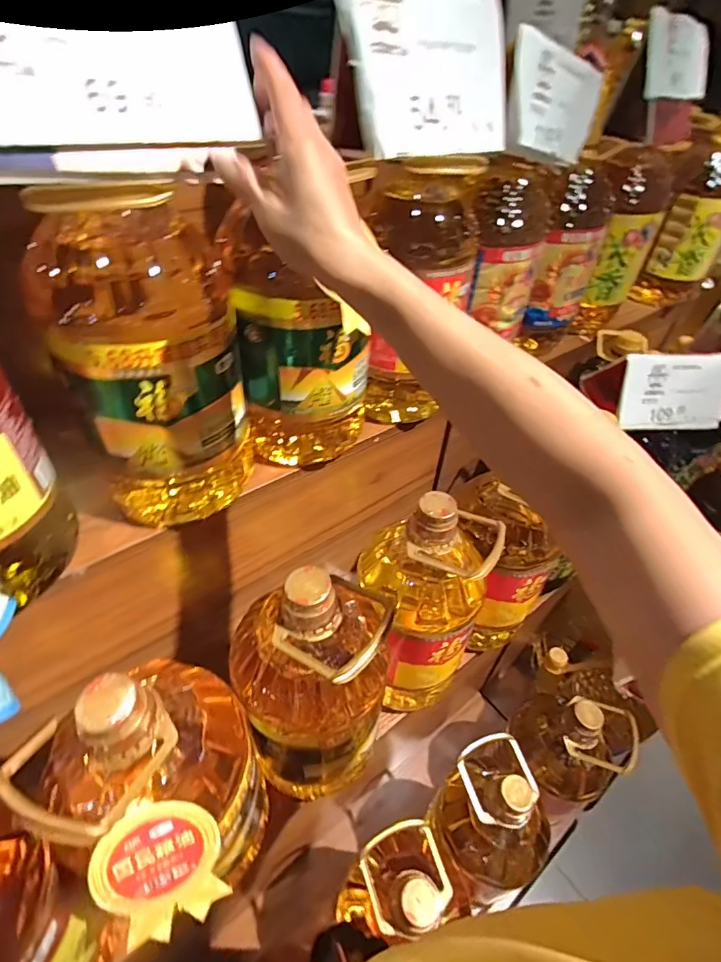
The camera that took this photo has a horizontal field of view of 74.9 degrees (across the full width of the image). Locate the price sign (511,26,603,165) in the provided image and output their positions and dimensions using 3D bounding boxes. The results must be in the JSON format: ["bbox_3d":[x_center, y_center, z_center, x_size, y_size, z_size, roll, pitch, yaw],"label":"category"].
[{"bbox_3d":[0.251,-0.476,0.594,0.017,0.108,0.214,25,36,38],"label":"price sign"}]

